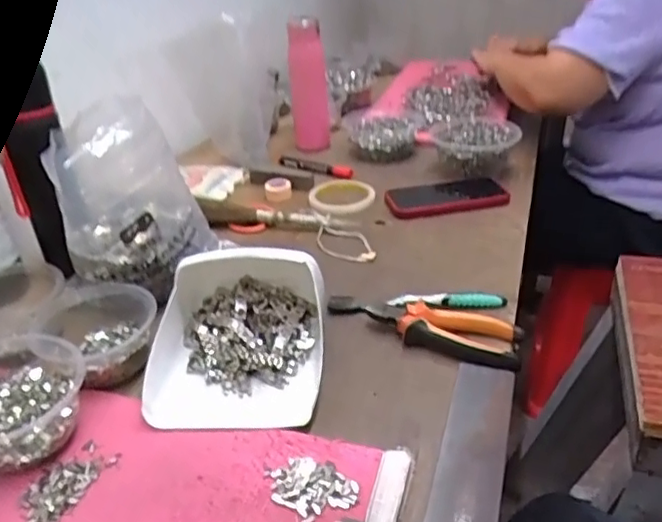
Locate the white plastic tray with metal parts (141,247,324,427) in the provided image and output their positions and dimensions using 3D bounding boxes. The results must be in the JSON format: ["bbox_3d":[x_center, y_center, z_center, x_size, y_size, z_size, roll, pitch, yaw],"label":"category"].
[{"bbox_3d":[-0.088,0.059,0.551,0.158,0.076,0.177,-2,32,4],"label":"white plastic tray with metal parts"}]

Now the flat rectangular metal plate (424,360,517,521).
[{"bbox_3d":[0.103,0.160,0.448,0.049,0.009,0.247,7,34,18],"label":"flat rectangular metal plate"}]

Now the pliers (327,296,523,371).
[{"bbox_3d":[0.092,0.060,0.599,0.195,0.024,0.057,15,37,29],"label":"pliers"}]

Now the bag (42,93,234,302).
[{"bbox_3d":[-0.214,-0.069,0.659,0.155,0.189,0.152,-17,34,-19],"label":"bag"}]

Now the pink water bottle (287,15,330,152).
[{"bbox_3d":[-0.040,-0.310,1.054,0.062,0.214,0.053,-9,32,-6],"label":"pink water bottle"}]

